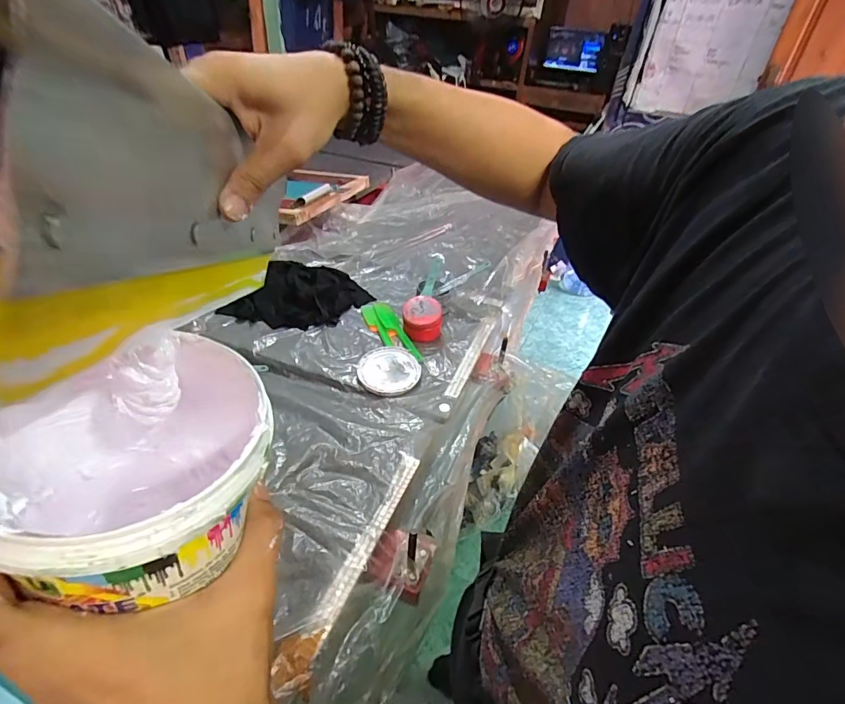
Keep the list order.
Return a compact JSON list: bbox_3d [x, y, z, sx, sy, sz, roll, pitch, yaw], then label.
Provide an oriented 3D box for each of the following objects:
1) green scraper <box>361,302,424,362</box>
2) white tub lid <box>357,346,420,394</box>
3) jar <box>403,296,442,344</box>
[{"bbox_3d":[-0.080,-0.054,1.058,0.074,0.015,0.257,-10,39,-19],"label":"green scraper"},{"bbox_3d":[-0.069,0.036,0.944,0.128,0.021,0.132,3,36,-2],"label":"white tub lid"},{"bbox_3d":[0.001,-0.078,1.044,0.088,0.078,0.087,3,36,-2],"label":"jar"}]

